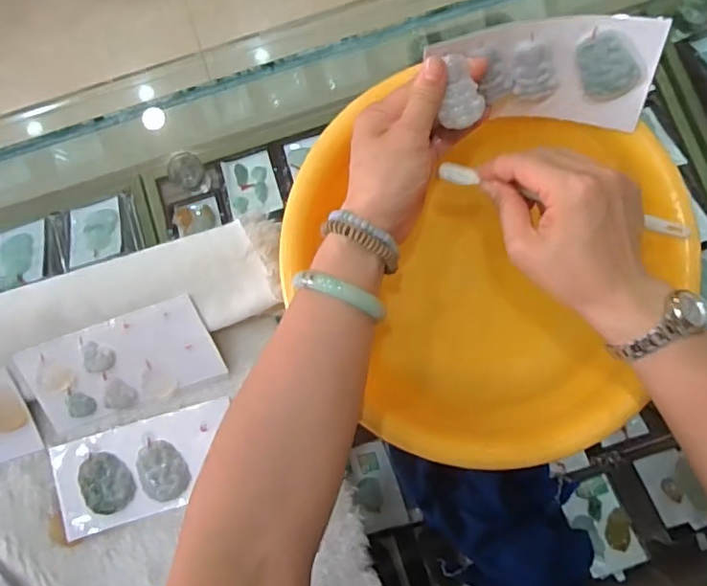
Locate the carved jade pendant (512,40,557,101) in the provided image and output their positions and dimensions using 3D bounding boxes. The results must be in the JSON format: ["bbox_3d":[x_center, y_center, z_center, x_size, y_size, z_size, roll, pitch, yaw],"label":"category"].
[{"bbox_3d":[0.126,-0.153,0.391,0.029,0.047,0.006,-4,49,14],"label":"carved jade pendant"}]

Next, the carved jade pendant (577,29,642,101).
[{"bbox_3d":[0.171,-0.152,0.377,0.046,0.035,0.004,55,44,-29],"label":"carved jade pendant"}]

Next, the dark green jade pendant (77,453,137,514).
[{"bbox_3d":[-0.207,0.158,0.468,0.041,0.008,0.050,-25,86,-1],"label":"dark green jade pendant"}]

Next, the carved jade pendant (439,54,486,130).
[{"bbox_3d":[0.074,-0.136,0.378,0.026,0.008,0.045,-1,109,-5],"label":"carved jade pendant"}]

